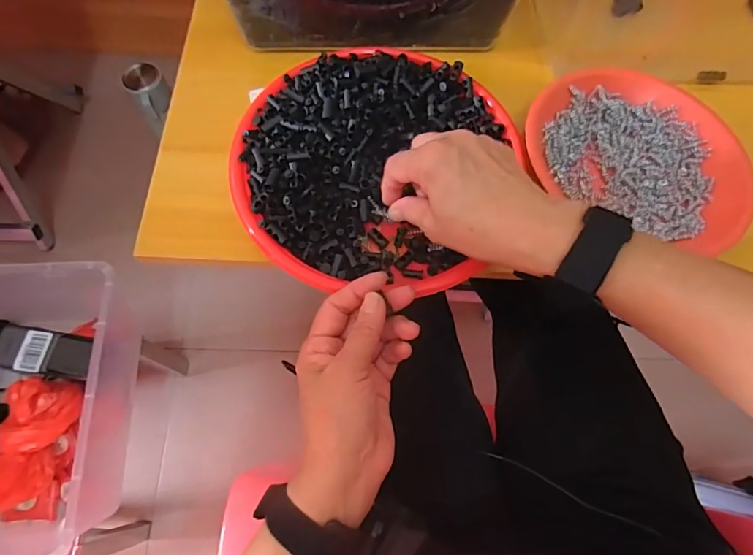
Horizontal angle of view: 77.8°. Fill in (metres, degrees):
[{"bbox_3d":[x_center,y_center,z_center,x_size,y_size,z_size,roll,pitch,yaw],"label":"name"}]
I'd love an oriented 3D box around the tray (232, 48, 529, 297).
[{"bbox_3d":[-0.005,-0.096,0.391,0.209,0.035,0.229,15,69,4],"label":"tray"}]

